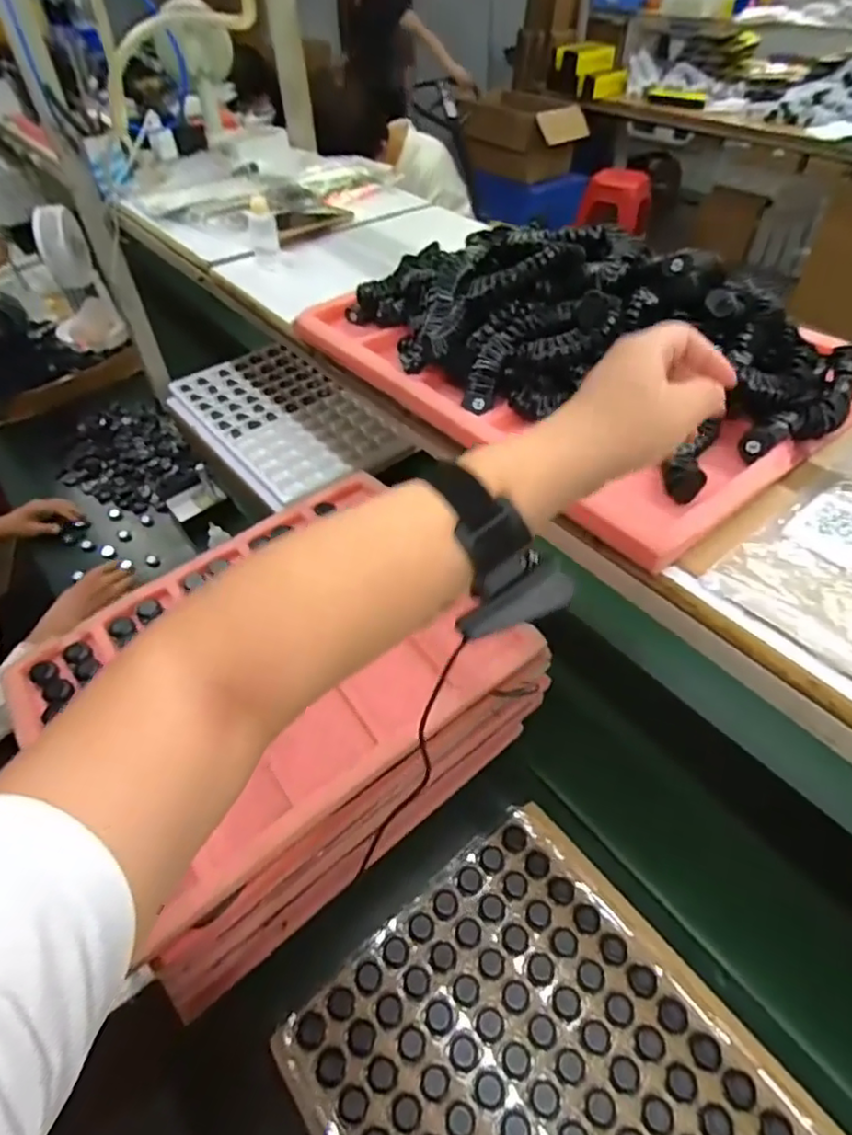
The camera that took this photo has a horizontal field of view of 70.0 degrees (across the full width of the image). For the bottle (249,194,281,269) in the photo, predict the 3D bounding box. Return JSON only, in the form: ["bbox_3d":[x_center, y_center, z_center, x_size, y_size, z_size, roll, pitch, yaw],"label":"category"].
[{"bbox_3d":[-0.212,-0.440,0.799,0.034,0.079,0.029,-11,48,-9],"label":"bottle"}]

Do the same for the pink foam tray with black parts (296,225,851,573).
[{"bbox_3d":[0.148,-0.245,0.593,0.358,0.105,0.474,-33,55,-26],"label":"pink foam tray with black parts"}]

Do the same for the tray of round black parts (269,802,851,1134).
[{"bbox_3d":[0.145,0.529,0.572,0.374,0.035,0.509,-32,54,-26],"label":"tray of round black parts"}]

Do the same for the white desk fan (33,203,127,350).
[{"bbox_3d":[-0.789,-0.625,1.370,0.142,0.300,0.162,-25,52,-21],"label":"white desk fan"}]

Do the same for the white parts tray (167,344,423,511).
[{"bbox_3d":[-0.288,-0.307,1.238,0.296,0.035,0.494,-32,54,-25],"label":"white parts tray"}]

